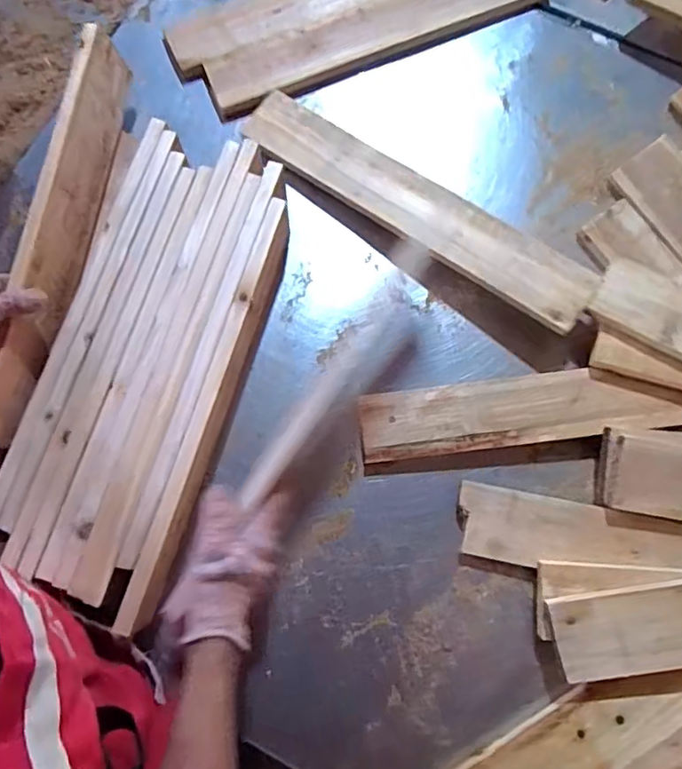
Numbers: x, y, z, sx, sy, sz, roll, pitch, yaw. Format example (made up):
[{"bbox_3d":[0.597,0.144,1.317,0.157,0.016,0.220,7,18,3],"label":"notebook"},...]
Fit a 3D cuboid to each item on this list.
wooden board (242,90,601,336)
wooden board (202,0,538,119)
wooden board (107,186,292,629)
[{"bbox_3d":[0.084,-0.225,0.686,0.478,0.014,0.086,34,83,12],"label":"wooden board"},{"bbox_3d":[0.056,-0.493,0.758,0.494,0.013,0.084,-24,79,-4],"label":"wooden board"},{"bbox_3d":[-0.141,0.019,0.628,0.027,0.092,0.480,15,79,4],"label":"wooden board"}]

